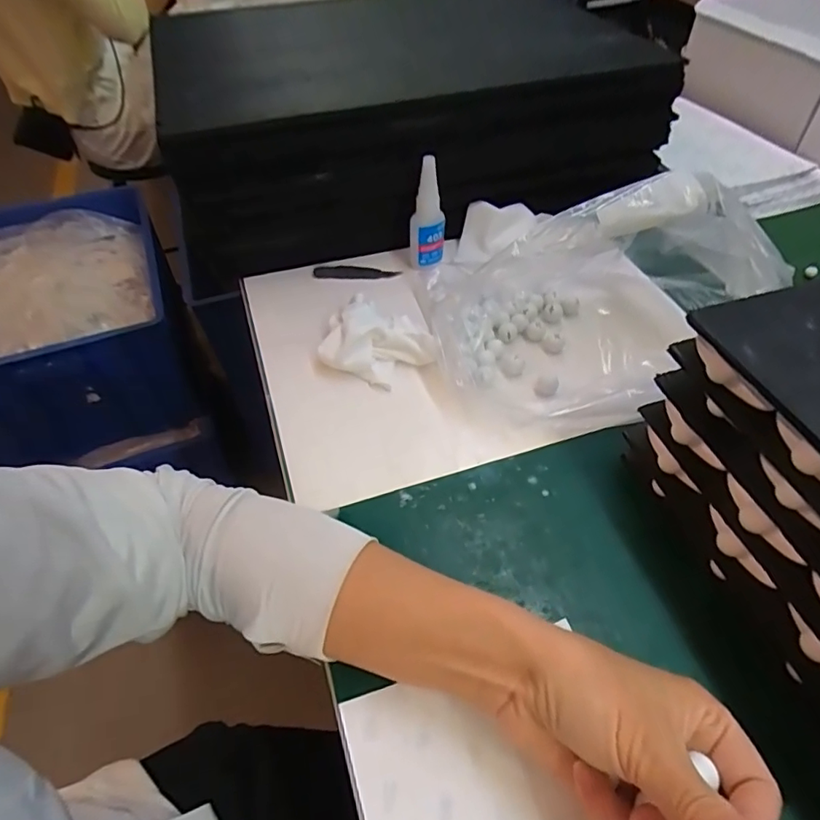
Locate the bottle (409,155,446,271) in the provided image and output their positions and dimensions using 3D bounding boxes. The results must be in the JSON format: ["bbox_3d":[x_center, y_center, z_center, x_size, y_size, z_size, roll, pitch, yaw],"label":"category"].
[{"bbox_3d":[0.016,-0.178,0.493,0.032,0.097,0.027,-3,49,0],"label":"bottle"}]

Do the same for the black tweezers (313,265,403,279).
[{"bbox_3d":[-0.051,-0.132,0.514,0.081,0.012,0.010,1,49,3],"label":"black tweezers"}]

